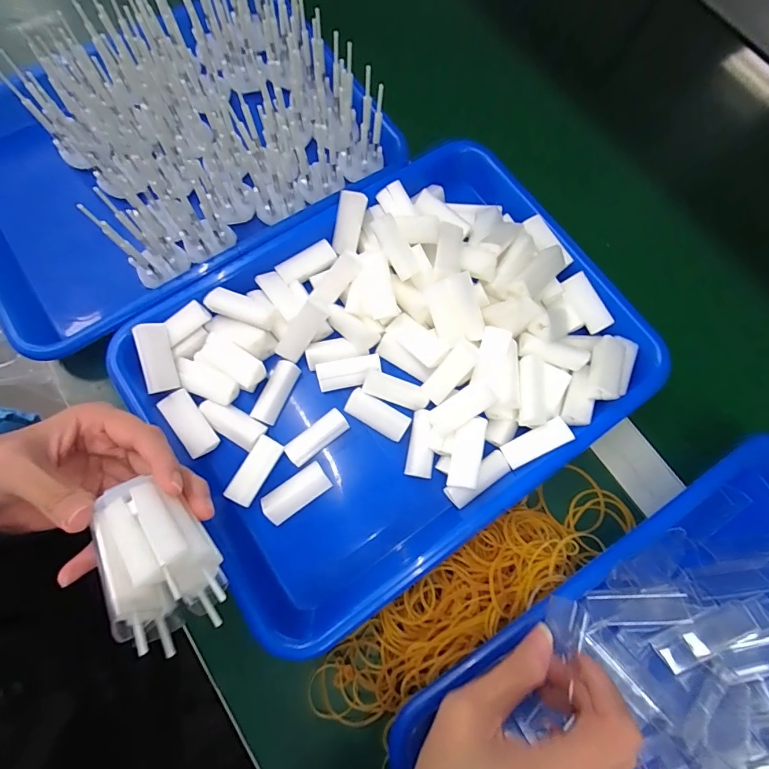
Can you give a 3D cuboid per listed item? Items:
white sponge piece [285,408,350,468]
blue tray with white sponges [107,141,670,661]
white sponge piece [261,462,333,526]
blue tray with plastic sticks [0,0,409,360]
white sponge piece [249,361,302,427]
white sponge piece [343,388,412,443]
[{"bbox_3d":[-0.047,0.037,0.284,0.045,0.007,0.018,-39,80,-11],"label":"white sponge piece"},{"bbox_3d":[0.010,-0.020,0.286,0.333,0.050,0.245,-33,79,-10],"label":"blue tray with white sponges"},{"bbox_3d":[-0.059,0.073,0.273,0.045,0.018,0.021,-34,79,-10],"label":"white sponge piece"},{"bbox_3d":[-0.178,-0.195,0.320,0.331,0.069,0.242,-37,79,-11],"label":"blue tray with plastic sticks"},{"bbox_3d":[-0.076,0.006,0.289,0.016,0.012,0.046,28,88,5],"label":"white sponge piece"},{"bbox_3d":[-0.005,0.022,0.290,0.046,0.008,0.019,29,76,6],"label":"white sponge piece"}]

